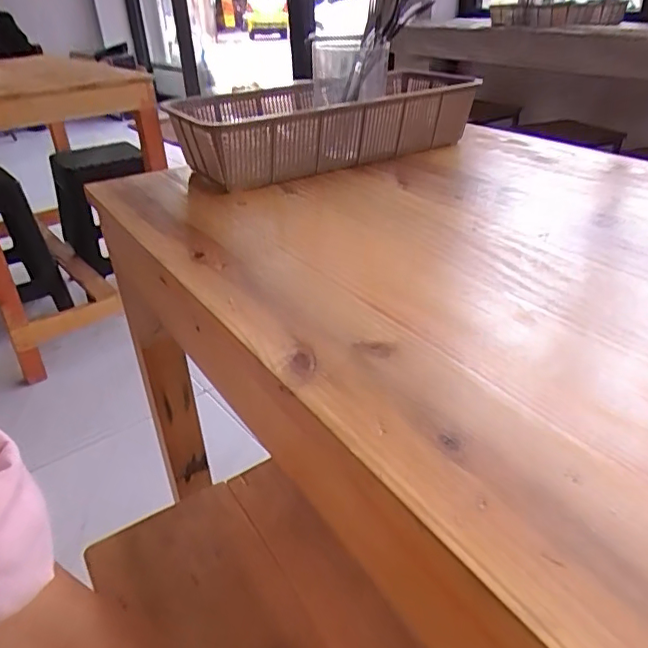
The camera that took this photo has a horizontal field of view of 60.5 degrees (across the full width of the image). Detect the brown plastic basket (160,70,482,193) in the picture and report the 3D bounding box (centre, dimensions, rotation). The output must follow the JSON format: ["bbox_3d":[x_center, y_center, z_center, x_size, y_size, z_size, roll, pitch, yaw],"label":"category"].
[{"bbox_3d":[0.009,-0.227,0.629,0.341,0.074,0.181,-18,34,-23],"label":"brown plastic basket"}]

